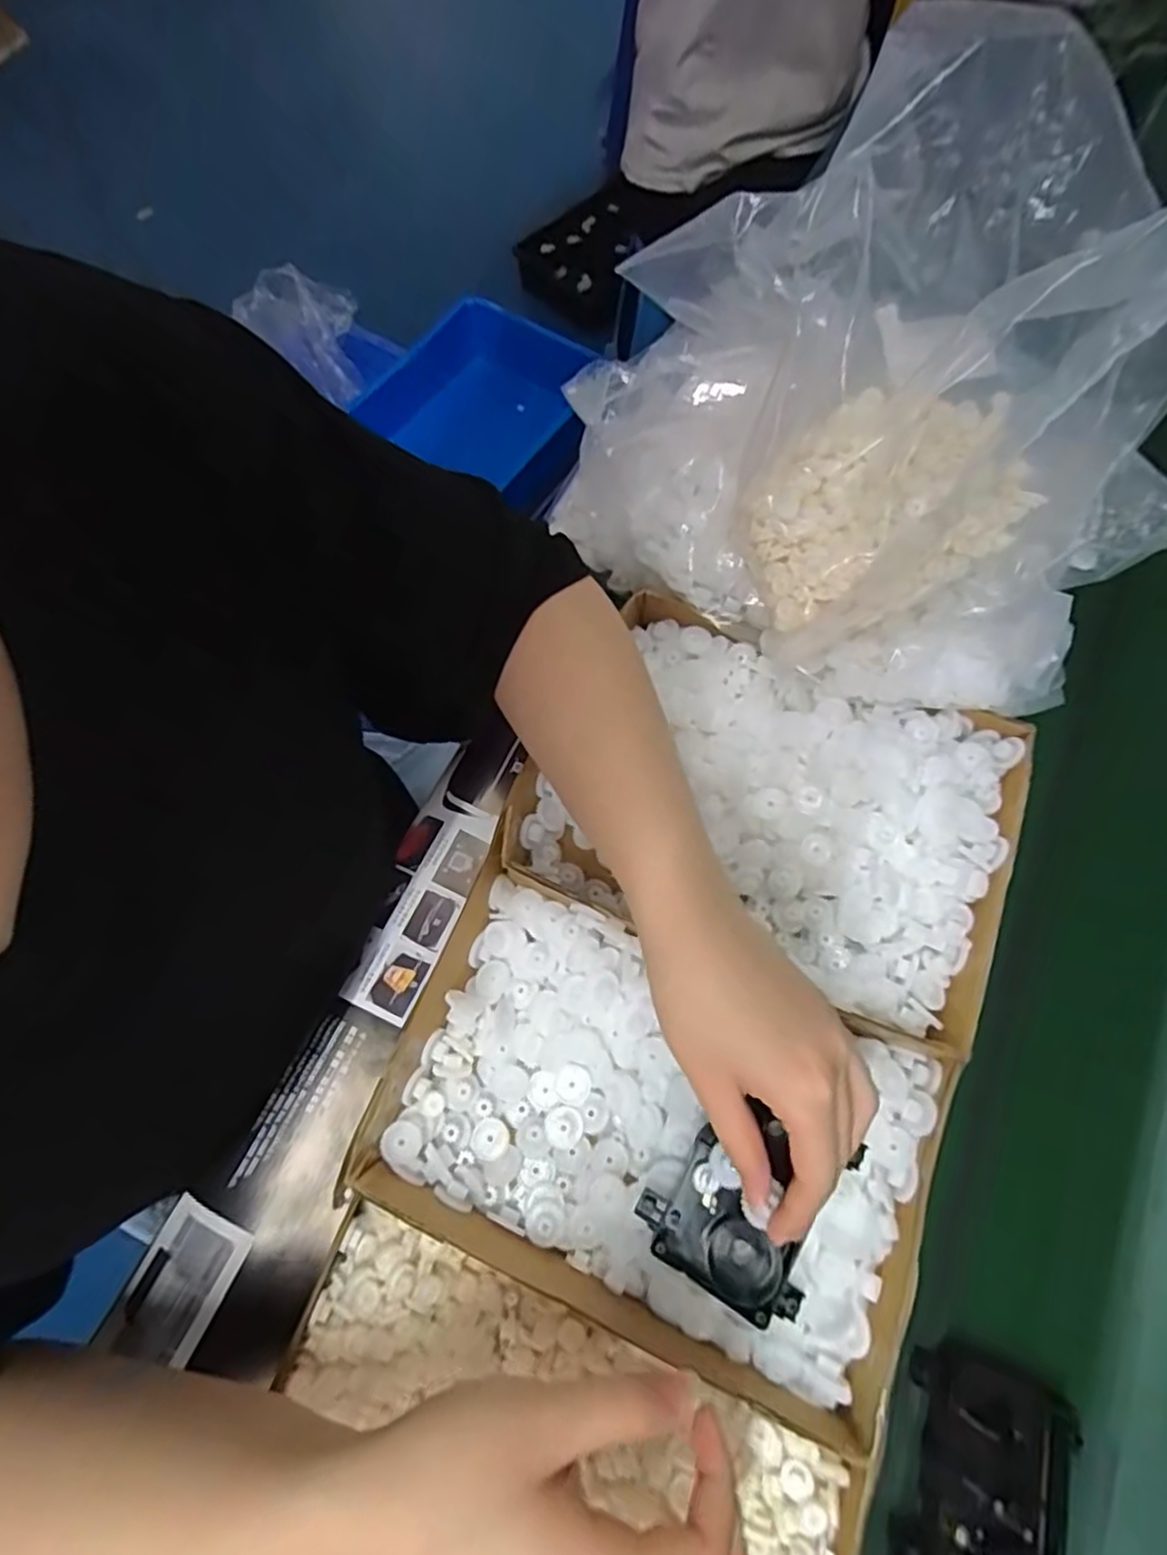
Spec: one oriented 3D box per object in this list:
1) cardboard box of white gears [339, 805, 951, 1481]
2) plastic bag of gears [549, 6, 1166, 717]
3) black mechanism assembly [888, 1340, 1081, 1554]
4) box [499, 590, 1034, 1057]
[{"bbox_3d":[0.035,0.181,0.377,0.281,0.044,0.182,23,71,8],"label":"cardboard box of white gears"},{"bbox_3d":[0.173,-0.211,0.399,0.352,0.202,0.234,36,73,12],"label":"plastic bag of gears"},{"bbox_3d":[0.194,0.347,0.338,0.073,0.031,0.102,19,70,6],"label":"black mechanism assembly"},{"bbox_3d":[0.113,0.017,0.423,0.265,0.051,0.190,23,70,8],"label":"box"}]

